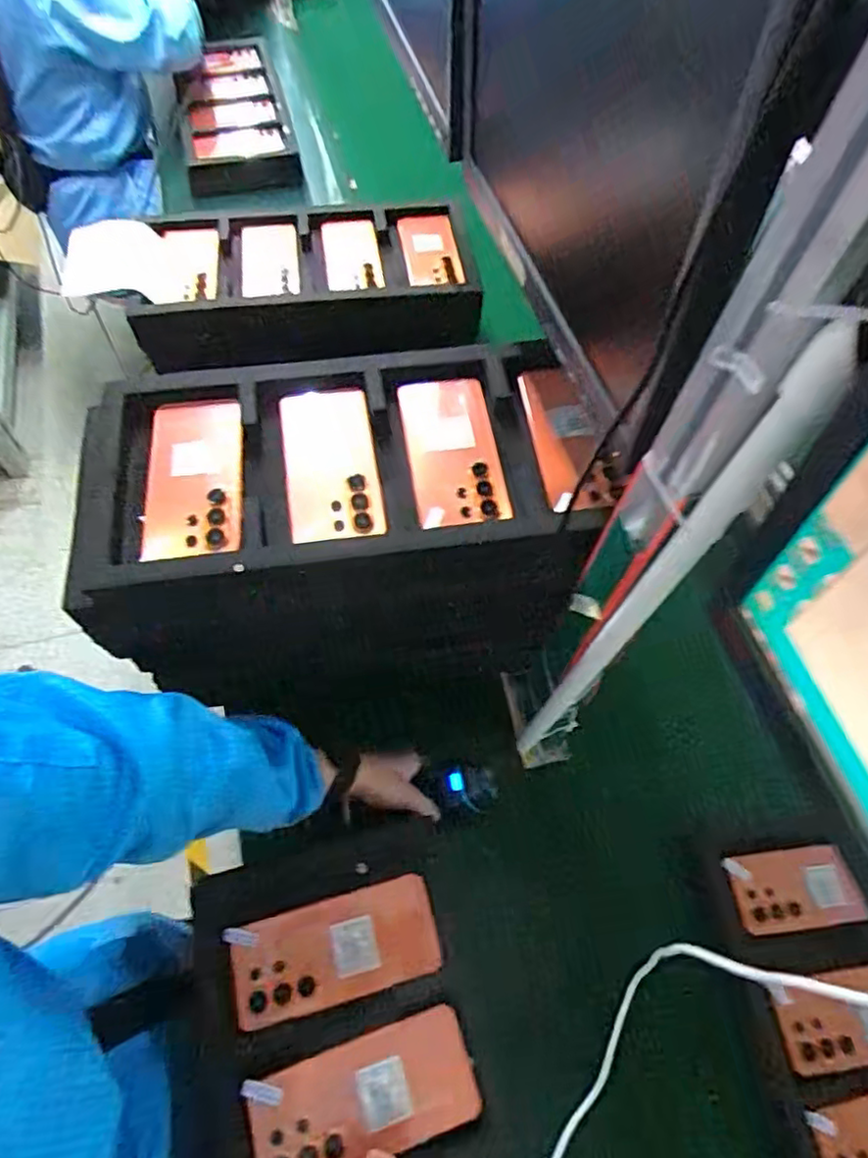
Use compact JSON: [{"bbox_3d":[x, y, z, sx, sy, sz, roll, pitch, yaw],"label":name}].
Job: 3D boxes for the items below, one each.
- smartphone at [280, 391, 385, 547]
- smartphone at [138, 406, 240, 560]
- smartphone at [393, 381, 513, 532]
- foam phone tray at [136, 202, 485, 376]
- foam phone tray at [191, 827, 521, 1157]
[{"bbox_3d":[-0.093,-0.106,0.573,0.080,0.013,0.177,-8,62,-8],"label":"smartphone"},{"bbox_3d":[-0.210,-0.088,0.557,0.078,0.009,0.171,-6,62,-6],"label":"smartphone"},{"bbox_3d":[0.017,-0.118,0.582,0.079,0.011,0.178,-6,62,-6],"label":"smartphone"},{"bbox_3d":[-0.189,-0.459,0.989,0.495,0.097,0.281,-5,62,-6],"label":"foam phone tray"},{"bbox_3d":[-0.048,0.454,0.463,0.224,0.046,0.489,-12,63,-9],"label":"foam phone tray"}]

